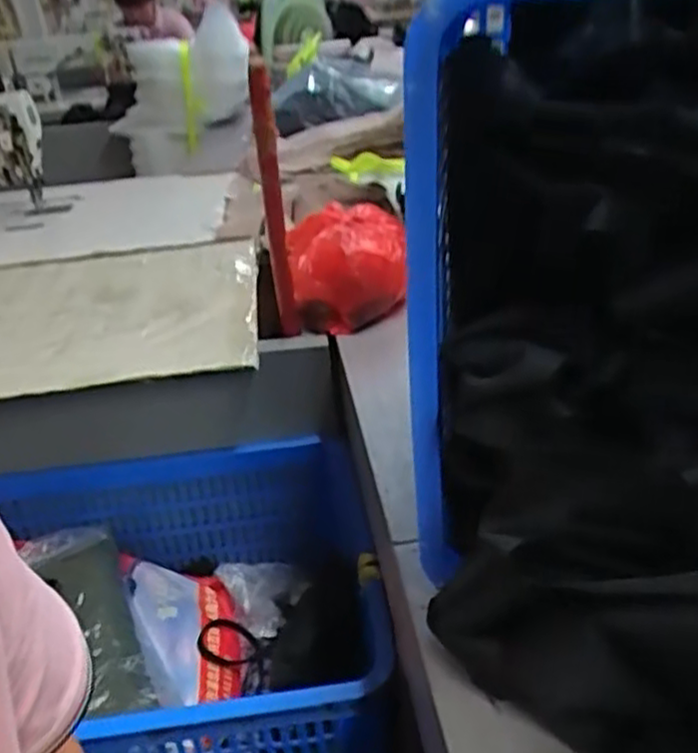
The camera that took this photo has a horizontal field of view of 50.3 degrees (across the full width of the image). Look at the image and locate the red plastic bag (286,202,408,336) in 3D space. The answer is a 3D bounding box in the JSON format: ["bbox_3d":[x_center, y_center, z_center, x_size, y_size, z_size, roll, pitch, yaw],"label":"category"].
[{"bbox_3d":[0.001,-0.154,0.998,0.156,0.105,0.178,-6,29,-2],"label":"red plastic bag"}]

